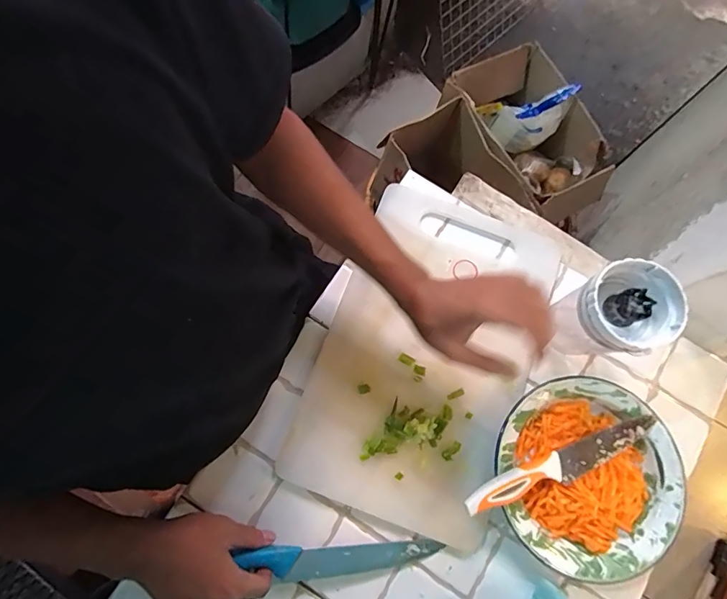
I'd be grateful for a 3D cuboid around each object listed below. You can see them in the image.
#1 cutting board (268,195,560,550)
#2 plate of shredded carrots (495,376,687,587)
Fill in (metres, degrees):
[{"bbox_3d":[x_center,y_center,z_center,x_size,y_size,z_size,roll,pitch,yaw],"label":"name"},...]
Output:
[{"bbox_3d":[0.077,0.062,0.544,0.243,0.013,0.398,21,77,3],"label":"cutting board"},{"bbox_3d":[0.256,0.199,0.503,0.206,0.030,0.207,0,76,-2],"label":"plate of shredded carrots"}]

